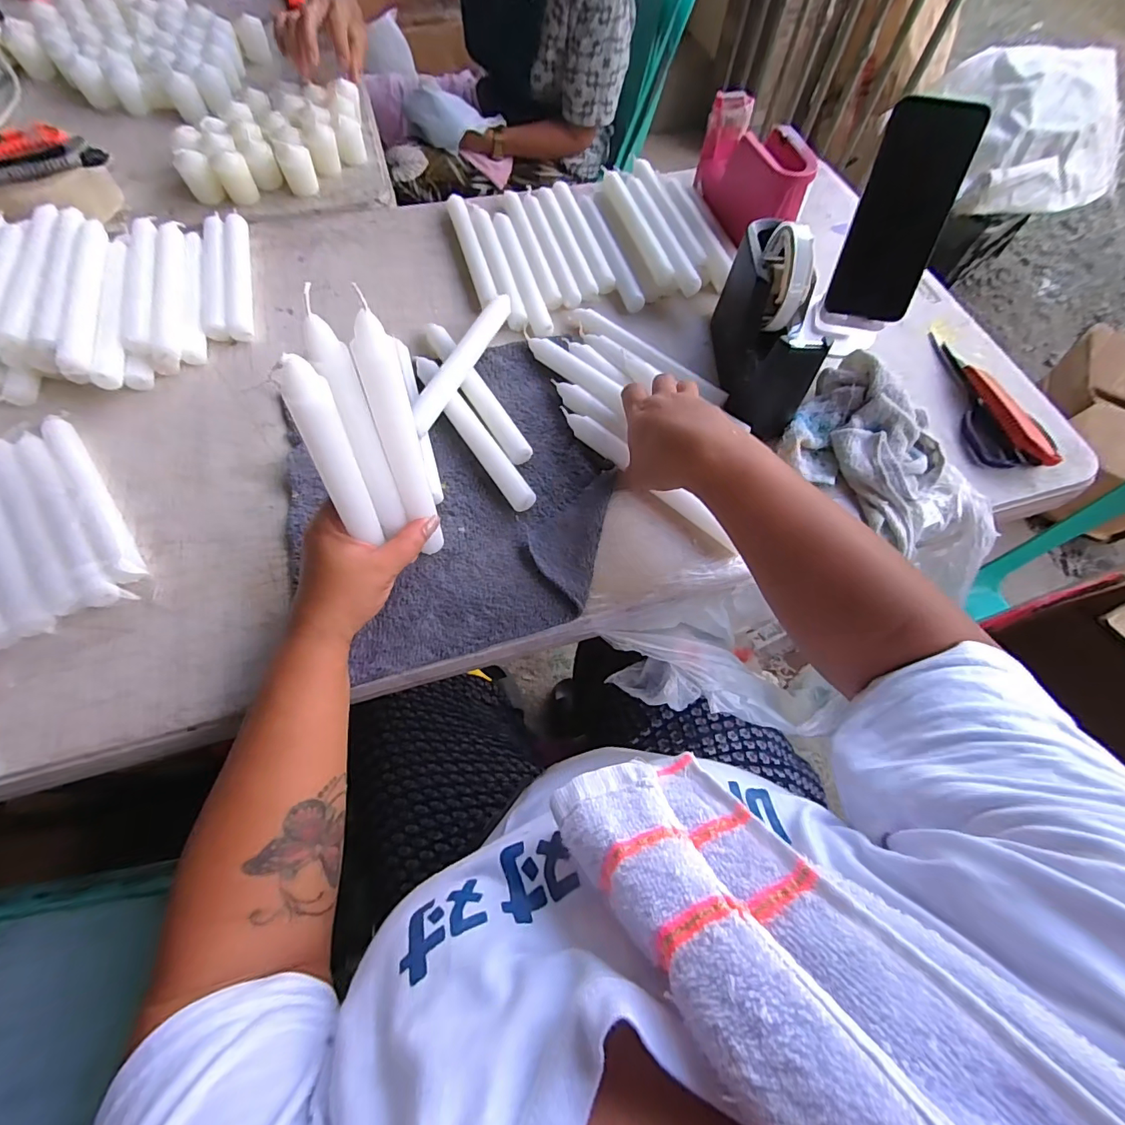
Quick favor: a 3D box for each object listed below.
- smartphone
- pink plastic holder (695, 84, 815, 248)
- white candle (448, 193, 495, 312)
[{"bbox_3d":[0.314,-0.319,0.452,0.076,0.167,0.012,15,30,12],"label":"smartphone"},{"bbox_3d":[0.222,-0.457,0.578,0.058,0.089,0.192,-17,67,-10],"label":"pink plastic holder"},{"bbox_3d":[-0.107,-0.368,0.573,0.020,0.018,0.194,-14,66,-9],"label":"white candle"}]

